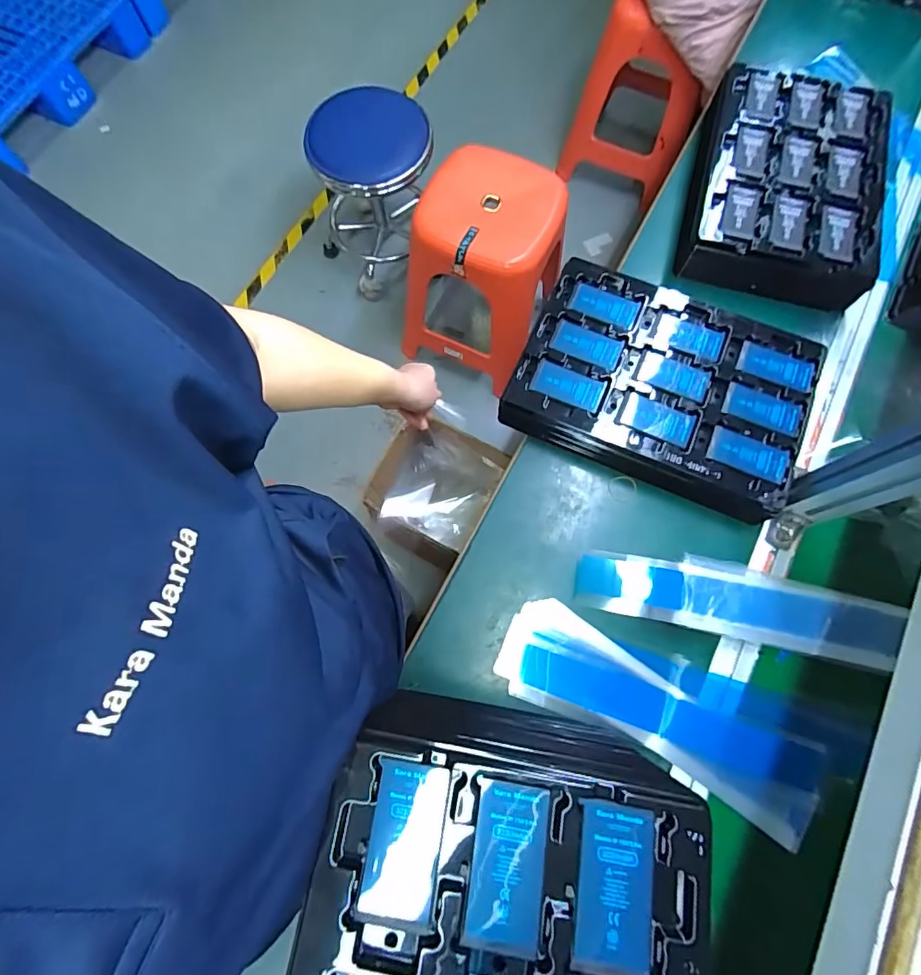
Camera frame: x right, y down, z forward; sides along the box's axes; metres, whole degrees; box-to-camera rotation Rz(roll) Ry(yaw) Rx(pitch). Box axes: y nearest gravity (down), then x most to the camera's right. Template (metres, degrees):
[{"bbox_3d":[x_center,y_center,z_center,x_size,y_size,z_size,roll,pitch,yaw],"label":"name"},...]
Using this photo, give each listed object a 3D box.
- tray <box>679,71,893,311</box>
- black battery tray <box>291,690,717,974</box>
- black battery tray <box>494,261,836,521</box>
[{"bbox_3d":[0.458,-0.428,0.677,0.237,0.061,0.329,16,75,4],"label":"tray"},{"bbox_3d":[0.019,0.315,0.257,0.225,0.030,0.358,7,74,1],"label":"black battery tray"},{"bbox_3d":[0.242,-0.127,0.592,0.326,0.053,0.229,22,75,6],"label":"black battery tray"}]

